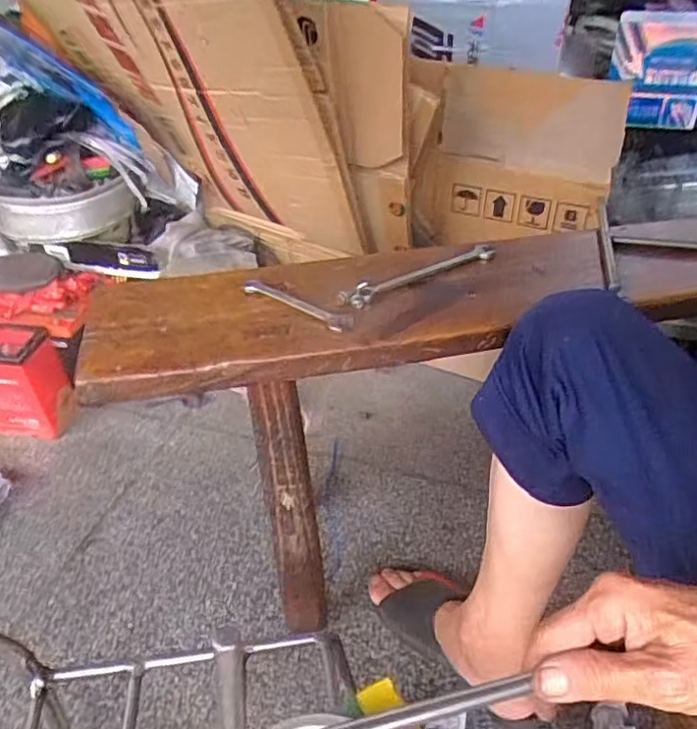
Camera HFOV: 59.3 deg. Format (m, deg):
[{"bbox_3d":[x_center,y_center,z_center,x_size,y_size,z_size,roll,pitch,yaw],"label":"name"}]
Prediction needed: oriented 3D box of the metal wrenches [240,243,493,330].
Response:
[{"bbox_3d":[0.031,-0.088,0.572,0.226,0.013,0.103,-24,44,-26],"label":"metal wrenches"}]

